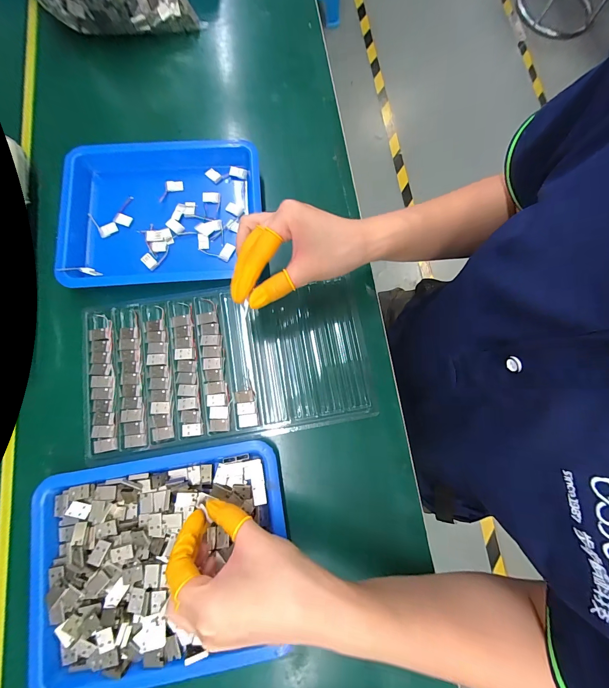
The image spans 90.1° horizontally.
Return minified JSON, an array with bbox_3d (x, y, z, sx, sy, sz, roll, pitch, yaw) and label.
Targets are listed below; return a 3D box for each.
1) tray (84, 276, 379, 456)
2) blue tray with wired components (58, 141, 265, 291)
[{"bbox_3d":[-0.079,0.018,0.322,0.289,0.015,0.154,-6,78,-4],"label":"tray"},{"bbox_3d":[-0.165,-0.145,0.343,0.222,0.036,0.169,-4,78,-3],"label":"blue tray with wired components"}]

